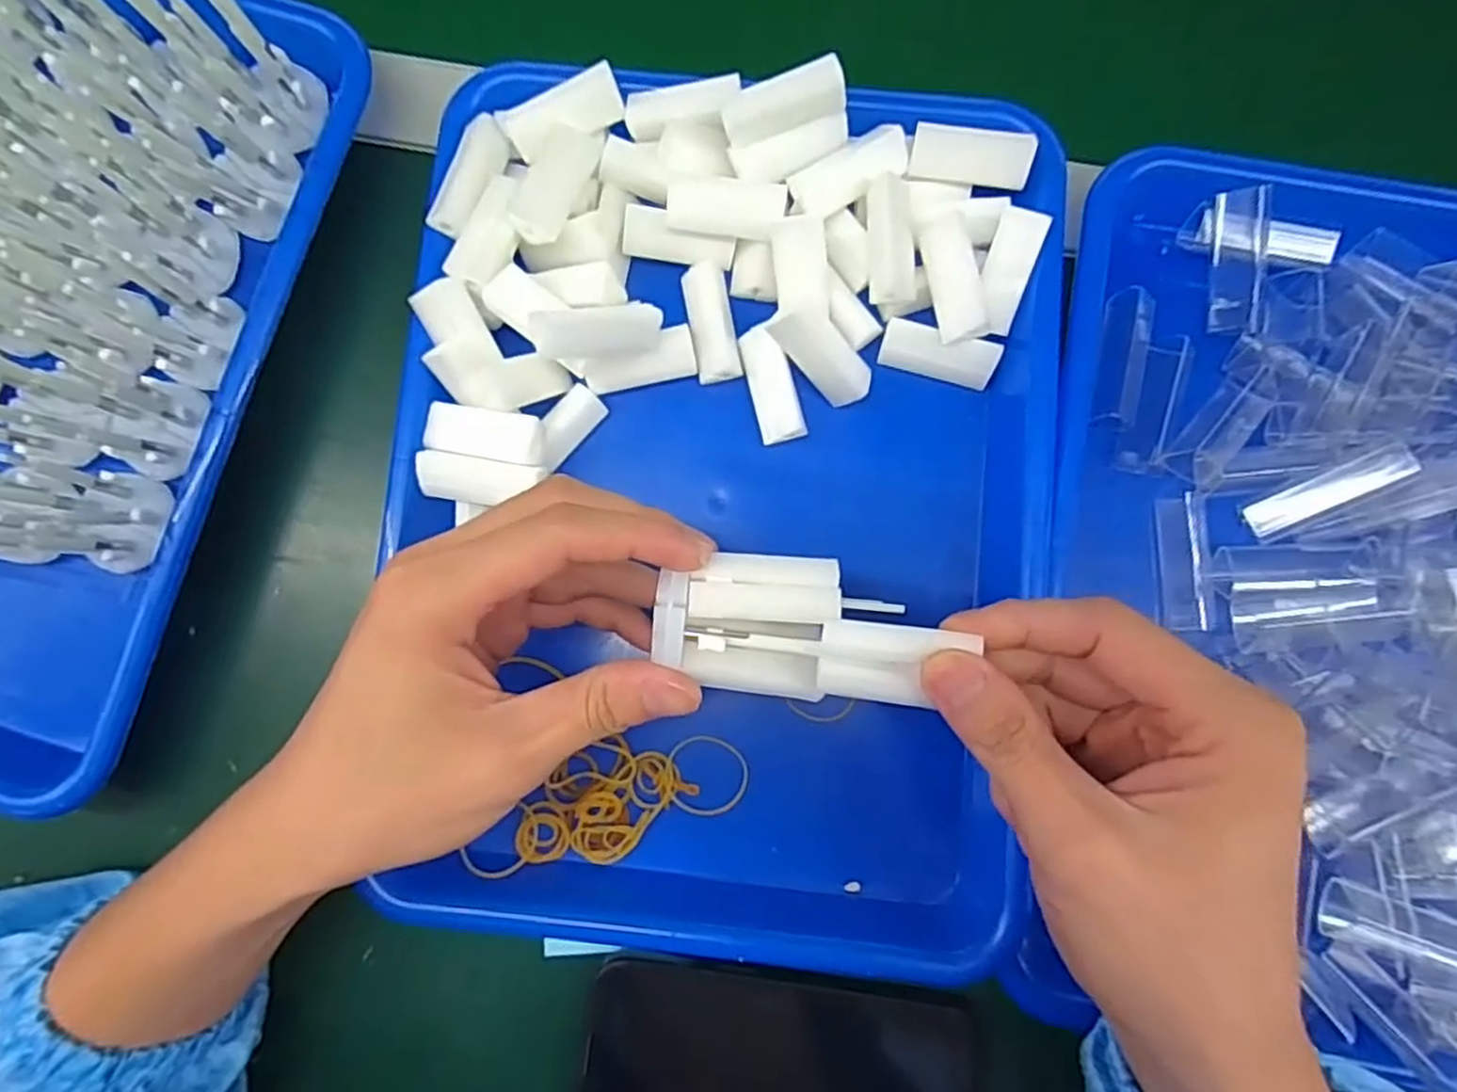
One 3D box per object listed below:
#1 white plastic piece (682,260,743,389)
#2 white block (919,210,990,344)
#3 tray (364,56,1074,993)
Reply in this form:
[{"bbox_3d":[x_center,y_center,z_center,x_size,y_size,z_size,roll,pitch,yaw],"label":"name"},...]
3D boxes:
[{"bbox_3d":[-0.007,-0.090,0.302,0.018,0.009,0.046,-10,84,-1],"label":"white plastic piece"},{"bbox_3d":[0.088,-0.102,0.288,0.019,0.009,0.047,-11,87,32],"label":"white block"},{"bbox_3d":[-0.003,-0.010,0.290,0.241,0.039,0.330,5,84,1],"label":"tray"}]

